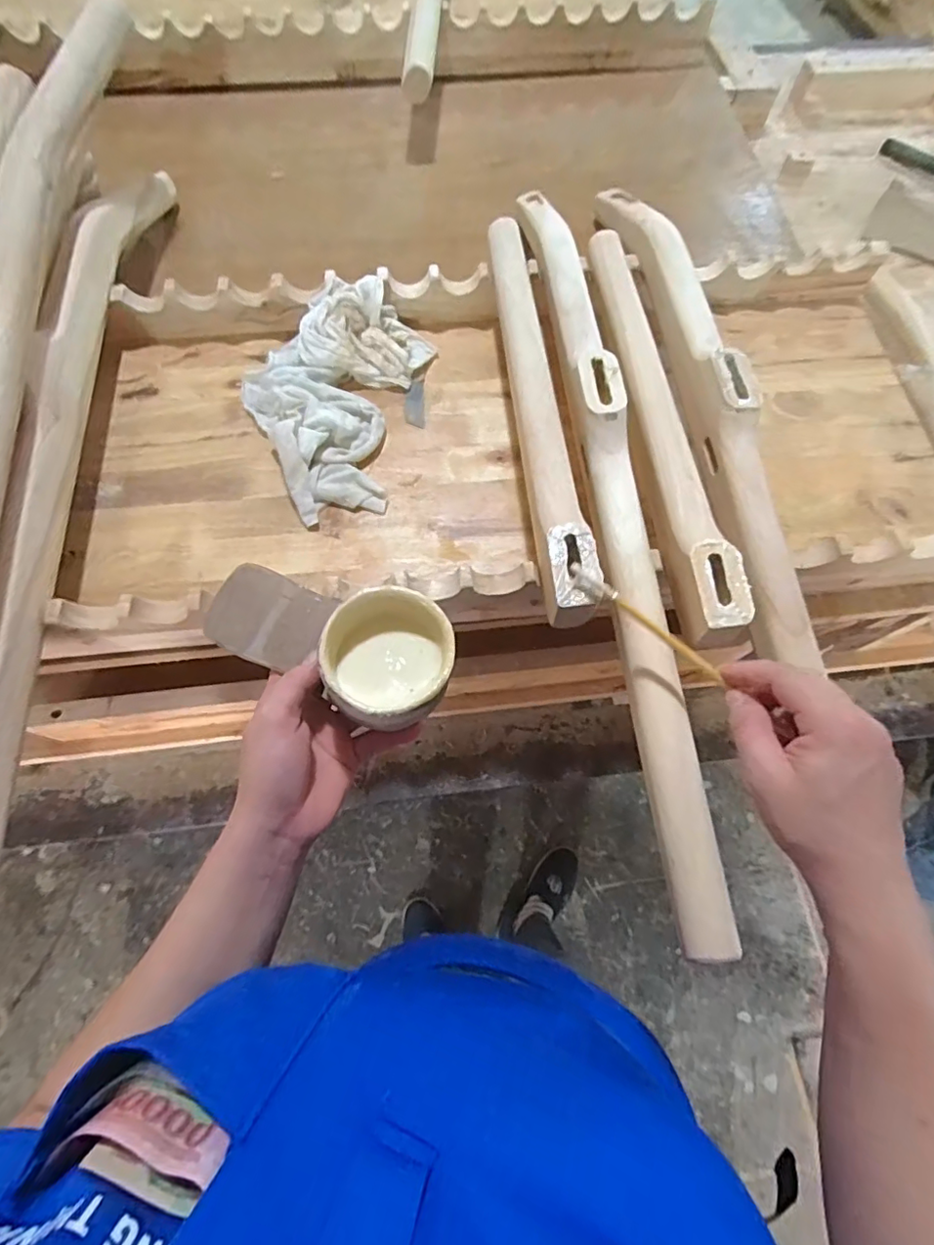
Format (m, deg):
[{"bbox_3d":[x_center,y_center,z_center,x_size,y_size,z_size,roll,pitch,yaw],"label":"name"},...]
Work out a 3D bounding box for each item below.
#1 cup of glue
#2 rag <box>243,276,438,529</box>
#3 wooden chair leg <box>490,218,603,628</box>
[{"bbox_3d":[-0.047,0.025,0.348,0.074,0.050,0.076,0,69,-1],"label":"cup of glue"},{"bbox_3d":[-0.132,-0.213,0.527,0.159,0.053,0.243,11,69,3],"label":"rag"},{"bbox_3d":[0.058,-0.200,0.463,0.043,0.045,0.424,-3,69,-2],"label":"wooden chair leg"}]

